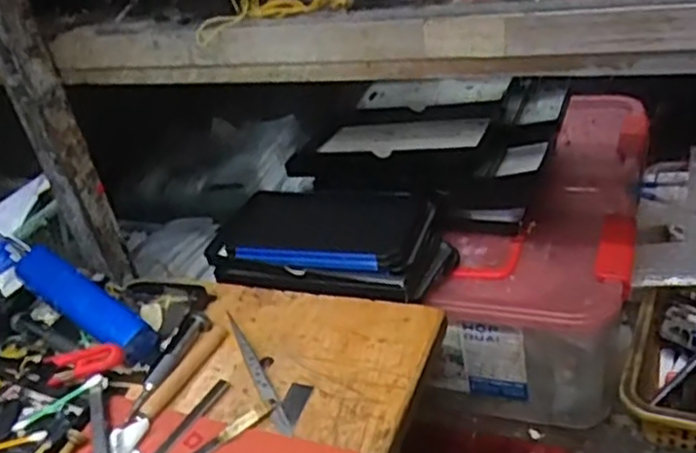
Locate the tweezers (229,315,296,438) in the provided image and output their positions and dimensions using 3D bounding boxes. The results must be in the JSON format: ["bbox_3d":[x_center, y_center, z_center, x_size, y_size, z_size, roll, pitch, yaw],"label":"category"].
[{"bbox_3d":[-0.066,0.105,0.528,0.012,0.013,0.125,-21,33,-15],"label":"tweezers"}]

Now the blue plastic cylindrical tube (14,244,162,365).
[{"bbox_3d":[-0.212,0.059,0.578,0.141,0.032,0.032,31,44,15],"label":"blue plastic cylindrical tube"}]

